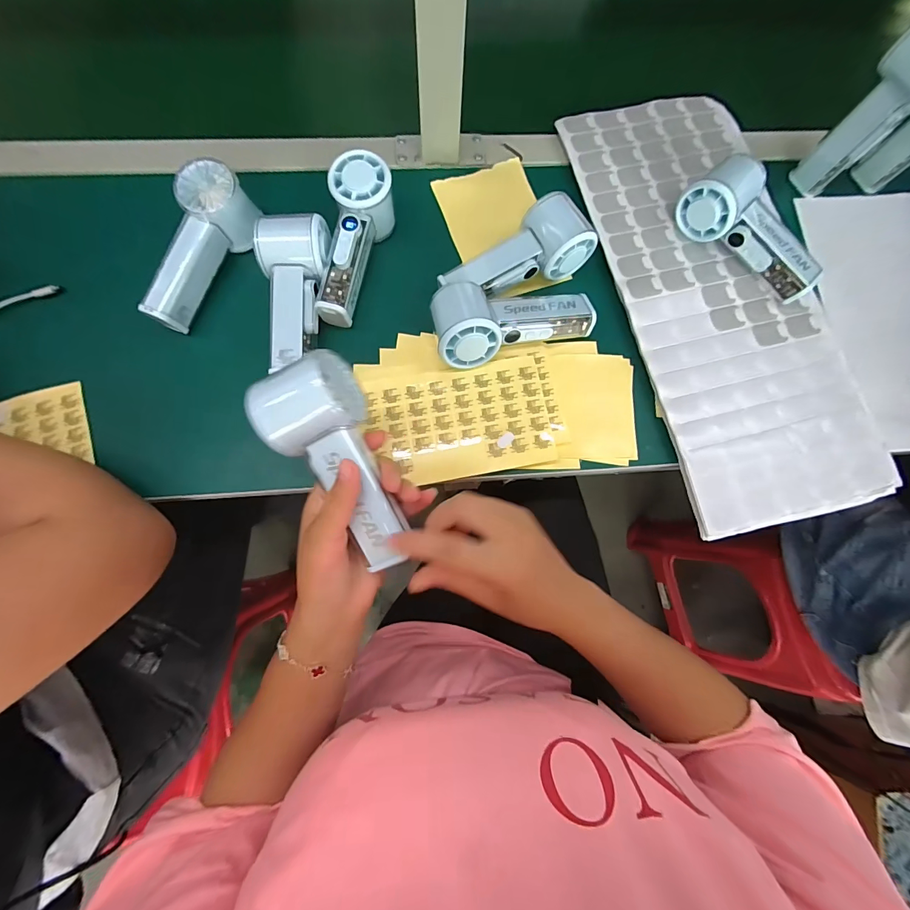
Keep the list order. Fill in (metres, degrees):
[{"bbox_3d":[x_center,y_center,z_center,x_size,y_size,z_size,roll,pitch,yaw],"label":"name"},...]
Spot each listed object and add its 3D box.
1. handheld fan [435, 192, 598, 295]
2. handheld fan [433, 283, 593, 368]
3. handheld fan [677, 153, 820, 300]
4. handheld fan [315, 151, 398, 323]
[{"bbox_3d":[0.056,-0.197,0.389,0.151,0.051,0.065,-24,80,-7],"label":"handheld fan"},{"bbox_3d":[0.057,-0.127,0.364,0.152,0.045,0.072,-6,78,-4],"label":"handheld fan"},{"bbox_3d":[0.307,-0.233,0.396,0.153,0.050,0.073,40,79,6],"label":"handheld fan"},{"bbox_3d":[-0.095,-0.202,0.383,0.055,0.067,0.152,7,78,-1],"label":"handheld fan"}]

